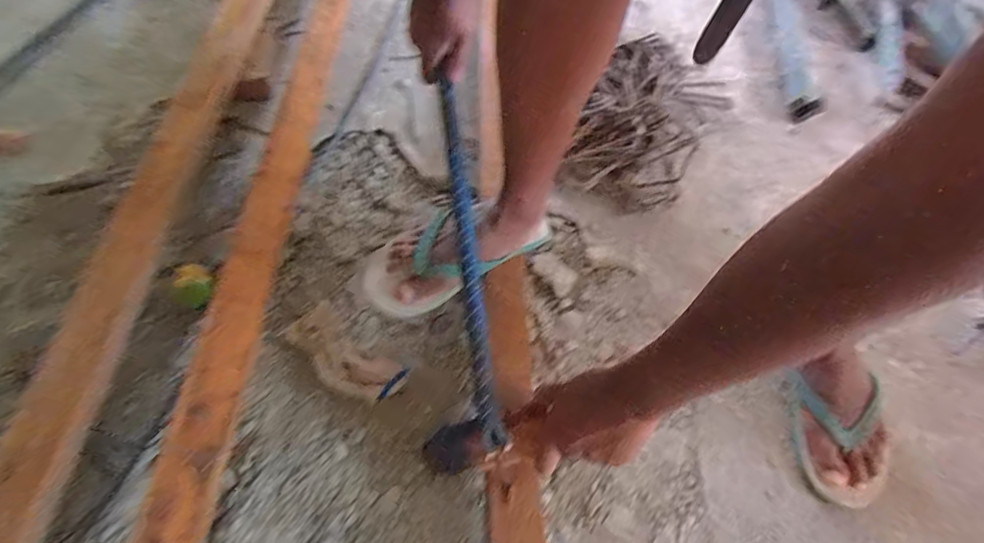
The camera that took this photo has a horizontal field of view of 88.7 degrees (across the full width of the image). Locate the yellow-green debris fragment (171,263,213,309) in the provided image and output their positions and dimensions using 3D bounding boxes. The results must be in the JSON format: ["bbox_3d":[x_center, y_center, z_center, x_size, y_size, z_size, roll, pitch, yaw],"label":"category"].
[{"bbox_3d":[-0.412,0.019,0.696,0.031,0.048,0.057,3,56,-3],"label":"yellow-green debris fragment"}]

